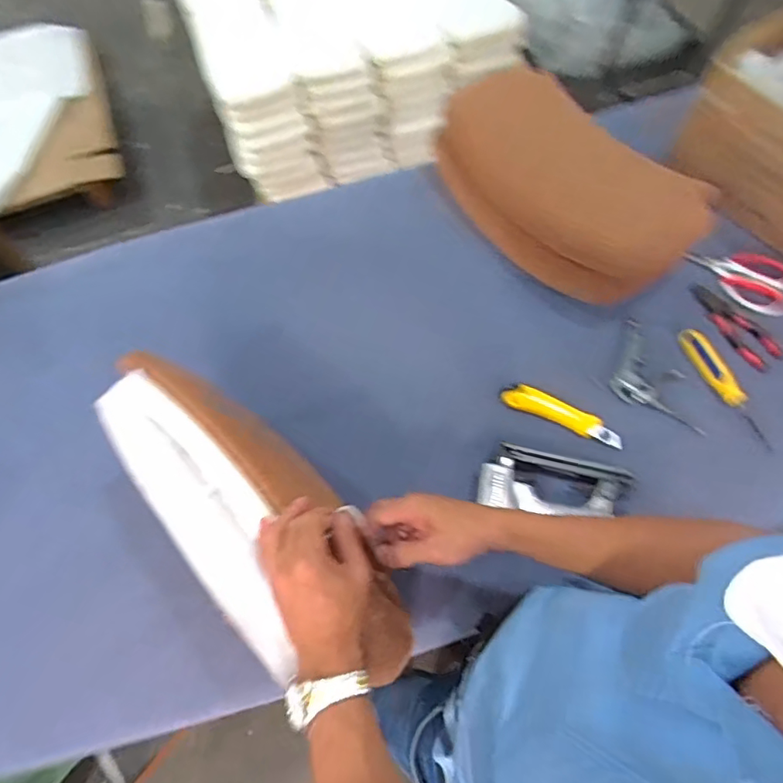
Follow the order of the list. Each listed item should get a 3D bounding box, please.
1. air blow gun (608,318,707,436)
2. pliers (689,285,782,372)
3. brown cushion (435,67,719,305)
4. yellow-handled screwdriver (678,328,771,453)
[{"bbox_3d":[0.386,-0.024,0.745,0.141,0.021,0.117,27,69,14],"label":"air blow gun"},{"bbox_3d":[0.496,-0.096,0.769,0.050,0.012,0.152,-35,68,-13],"label":"pliers"},{"bbox_3d":[0.254,-0.321,0.798,0.417,0.133,0.225,41,73,19],"label":"brown cushion"},{"bbox_3d":[0.467,-0.010,0.727,0.036,0.024,0.185,-26,67,-9],"label":"yellow-handled screwdriver"}]

